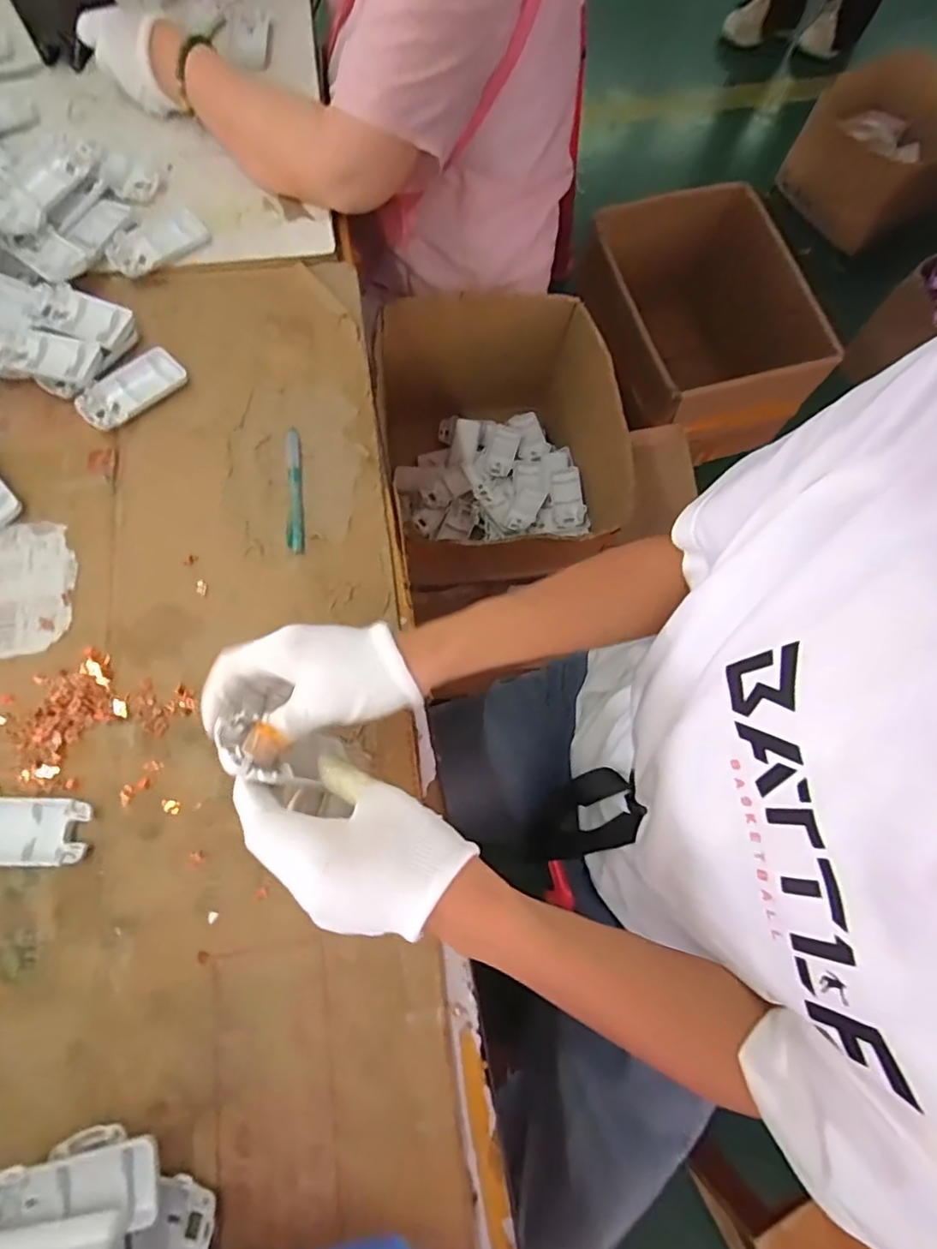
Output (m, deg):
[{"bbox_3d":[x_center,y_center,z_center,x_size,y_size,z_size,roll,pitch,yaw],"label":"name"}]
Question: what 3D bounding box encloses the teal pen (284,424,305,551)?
[{"bbox_3d":[-0.156,-0.120,0.524,0.016,0.010,0.122,-5,72,-3],"label":"teal pen"}]

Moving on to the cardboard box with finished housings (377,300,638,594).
[{"bbox_3d":[0.040,-0.243,0.839,0.310,0.231,0.353,-3,72,-2],"label":"cardboard box with finished housings"}]

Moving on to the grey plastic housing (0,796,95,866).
[{"bbox_3d":[-0.324,0.149,0.424,0.089,0.020,0.046,2,72,0],"label":"grey plastic housing"}]

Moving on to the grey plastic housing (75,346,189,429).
[{"bbox_3d":[-0.310,-0.216,0.539,0.095,0.014,0.044,-43,77,-14],"label":"grey plastic housing"}]

